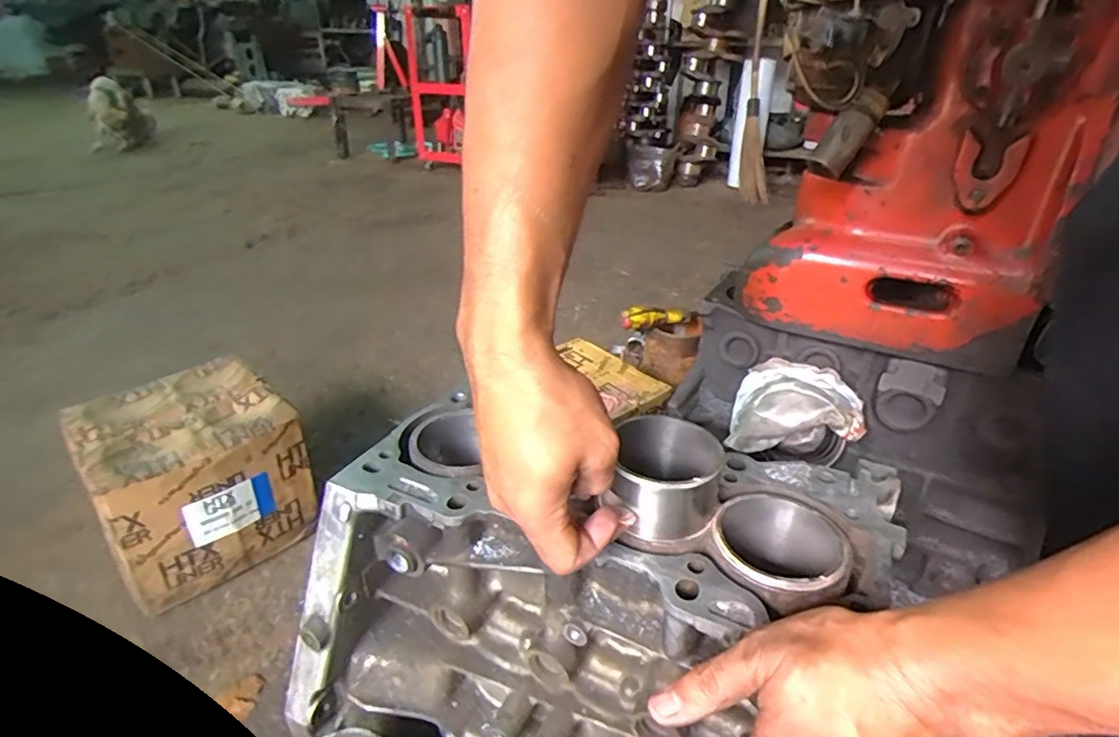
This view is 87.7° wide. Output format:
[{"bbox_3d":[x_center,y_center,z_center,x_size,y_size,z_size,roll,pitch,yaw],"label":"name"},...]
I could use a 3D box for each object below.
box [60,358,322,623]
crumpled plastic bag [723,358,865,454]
[{"bbox_3d":[-0.442,0.131,0.720,0.204,0.179,0.205,-24,37,-37],"label":"box"},{"bbox_3d":[0.267,0.047,0.662,0.133,0.067,0.119,12,31,19],"label":"crumpled plastic bag"}]

